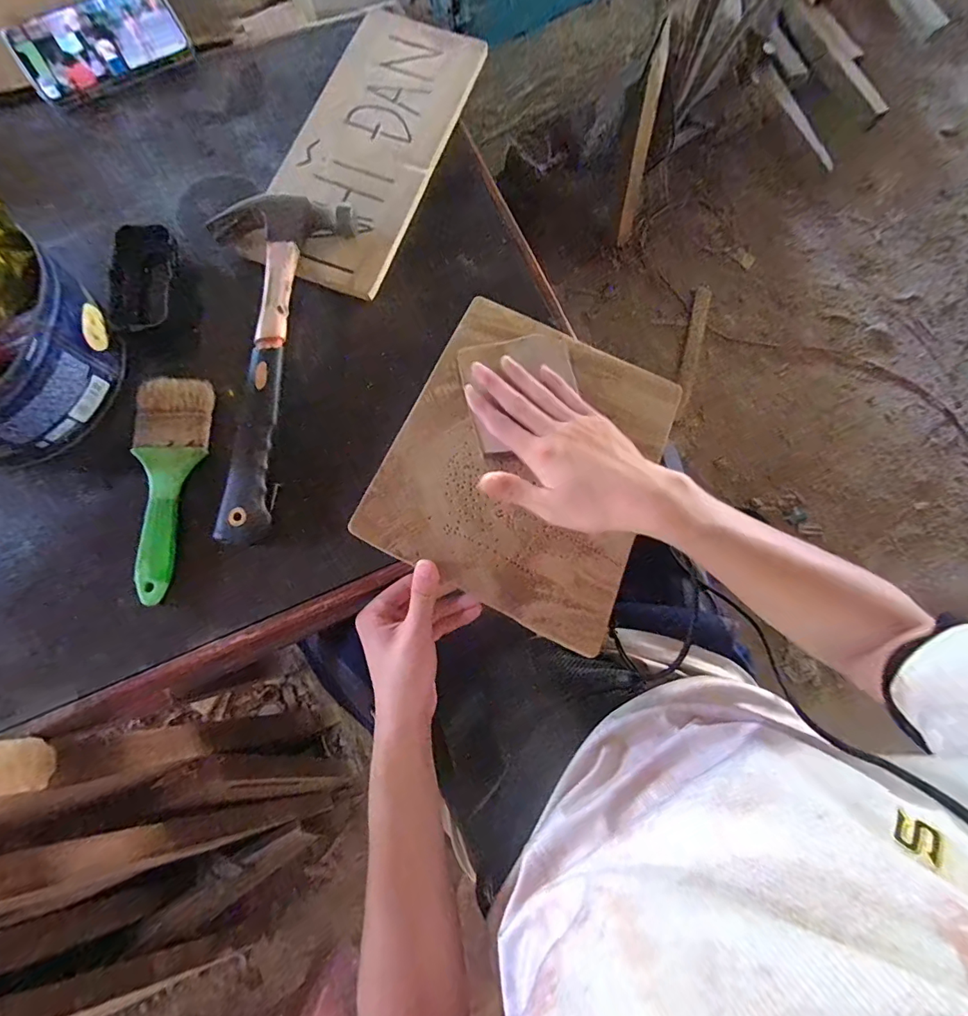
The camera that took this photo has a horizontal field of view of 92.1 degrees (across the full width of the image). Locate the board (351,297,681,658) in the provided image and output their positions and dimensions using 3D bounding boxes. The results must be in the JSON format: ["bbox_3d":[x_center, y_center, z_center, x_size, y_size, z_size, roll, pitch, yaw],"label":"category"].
[{"bbox_3d":[0.040,-0.042,0.417,0.224,0.015,0.261,25,76,4],"label":"board"}]

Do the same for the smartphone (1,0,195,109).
[{"bbox_3d":[-0.401,-0.489,0.490,0.160,0.010,0.080,-33,106,-10],"label":"smartphone"}]

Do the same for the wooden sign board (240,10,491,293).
[{"bbox_3d":[-0.117,-0.388,0.491,0.141,0.014,0.347,20,76,3],"label":"wooden sign board"}]

